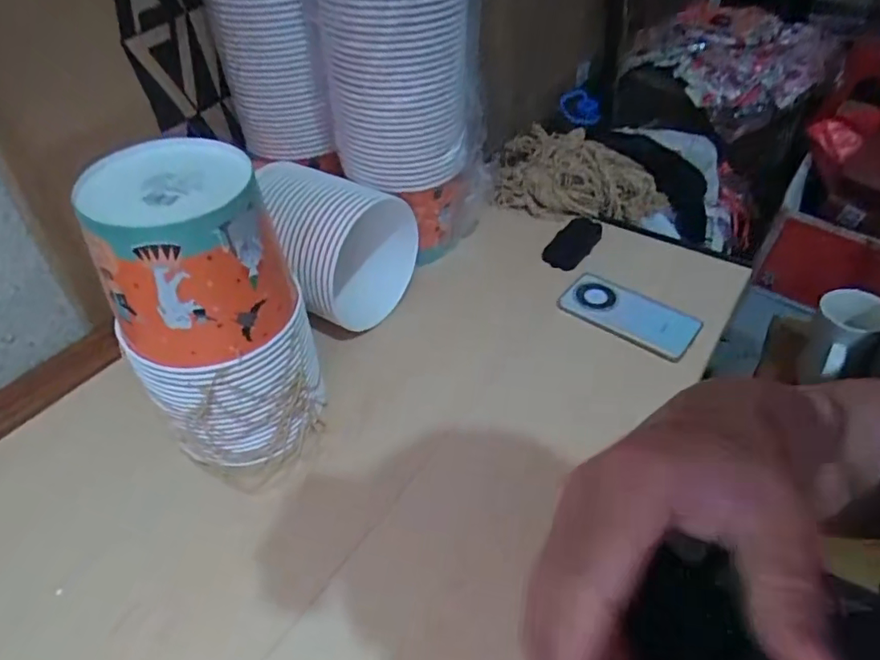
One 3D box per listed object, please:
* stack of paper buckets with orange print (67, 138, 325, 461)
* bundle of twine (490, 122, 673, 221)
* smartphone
[{"bbox_3d":[-0.206,-0.010,0.522,0.154,0.271,0.143,-20,47,-15],"label":"stack of paper buckets with orange print"},{"bbox_3d":[0.229,-0.247,0.913,0.290,0.093,0.180,6,46,10],"label":"bundle of twine"},{"bbox_3d":[0.239,-0.025,0.709,0.163,0.008,0.083,30,54,29],"label":"smartphone"}]

